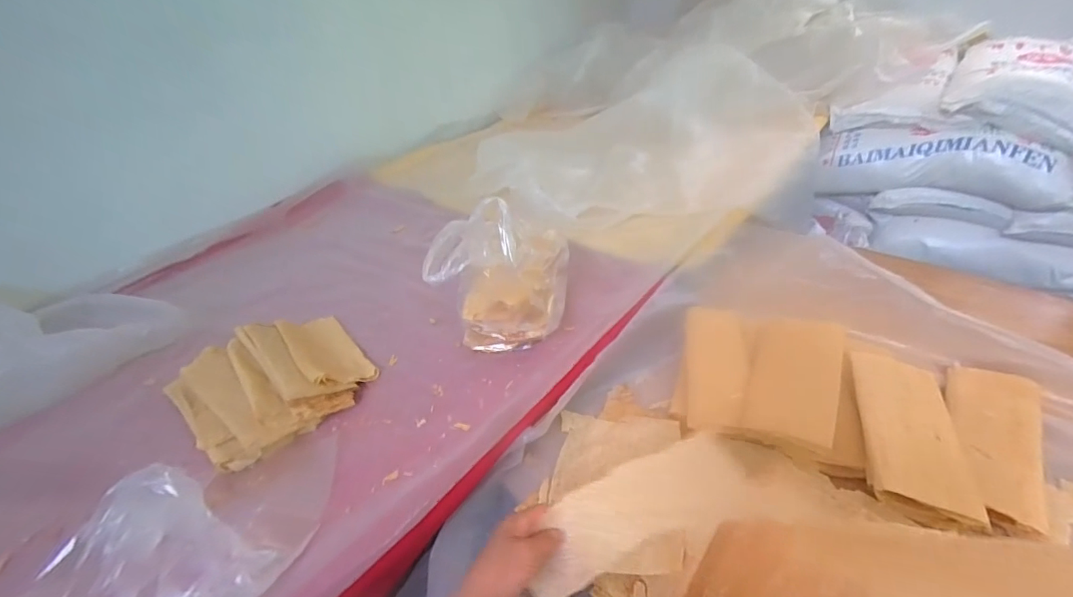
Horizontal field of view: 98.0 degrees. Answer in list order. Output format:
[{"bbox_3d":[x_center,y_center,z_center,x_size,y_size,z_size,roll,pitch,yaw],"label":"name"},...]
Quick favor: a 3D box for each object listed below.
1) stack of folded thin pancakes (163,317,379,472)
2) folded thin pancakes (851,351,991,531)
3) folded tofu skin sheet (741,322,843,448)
[{"bbox_3d":[-0.434,0.118,0.766,0.272,0.067,0.265,-33,41,-30],"label":"stack of folded thin pancakes"},{"bbox_3d":[0.516,0.172,0.644,0.121,0.015,0.282,7,38,23],"label":"folded thin pancakes"},{"bbox_3d":[0.419,0.111,0.755,0.125,0.032,0.289,11,39,27],"label":"folded tofu skin sheet"}]

